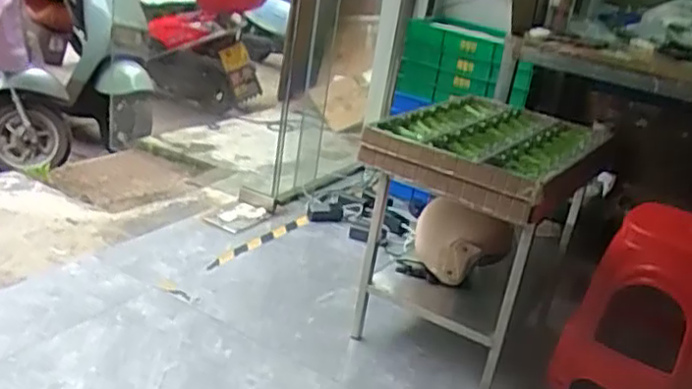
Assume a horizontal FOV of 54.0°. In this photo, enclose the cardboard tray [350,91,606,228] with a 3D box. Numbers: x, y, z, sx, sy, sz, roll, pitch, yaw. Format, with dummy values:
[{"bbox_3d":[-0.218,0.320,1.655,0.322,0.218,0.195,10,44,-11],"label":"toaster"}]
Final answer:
[{"bbox_3d":[0.403,-0.128,1.797,0.487,0.117,0.667,20,24,26],"label":"cardboard tray"}]

